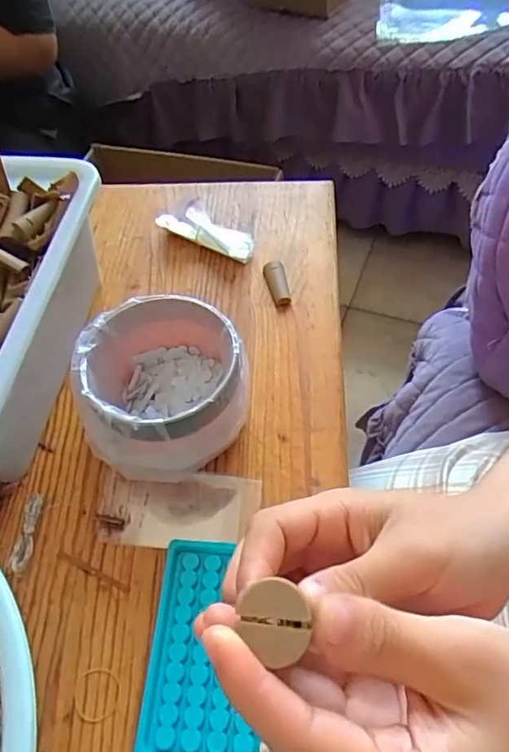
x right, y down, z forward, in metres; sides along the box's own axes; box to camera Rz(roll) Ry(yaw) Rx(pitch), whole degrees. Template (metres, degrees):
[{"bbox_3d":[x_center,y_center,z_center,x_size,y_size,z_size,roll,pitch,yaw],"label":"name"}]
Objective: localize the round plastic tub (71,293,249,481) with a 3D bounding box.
[{"bbox_3d":[-0.067,0.012,0.433,0.119,0.086,0.126,-2,55,3],"label":"round plastic tub"}]

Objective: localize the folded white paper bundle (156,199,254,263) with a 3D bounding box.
[{"bbox_3d":[-0.048,-0.153,0.581,0.104,0.026,0.041,21,59,18],"label":"folded white paper bundle"}]

